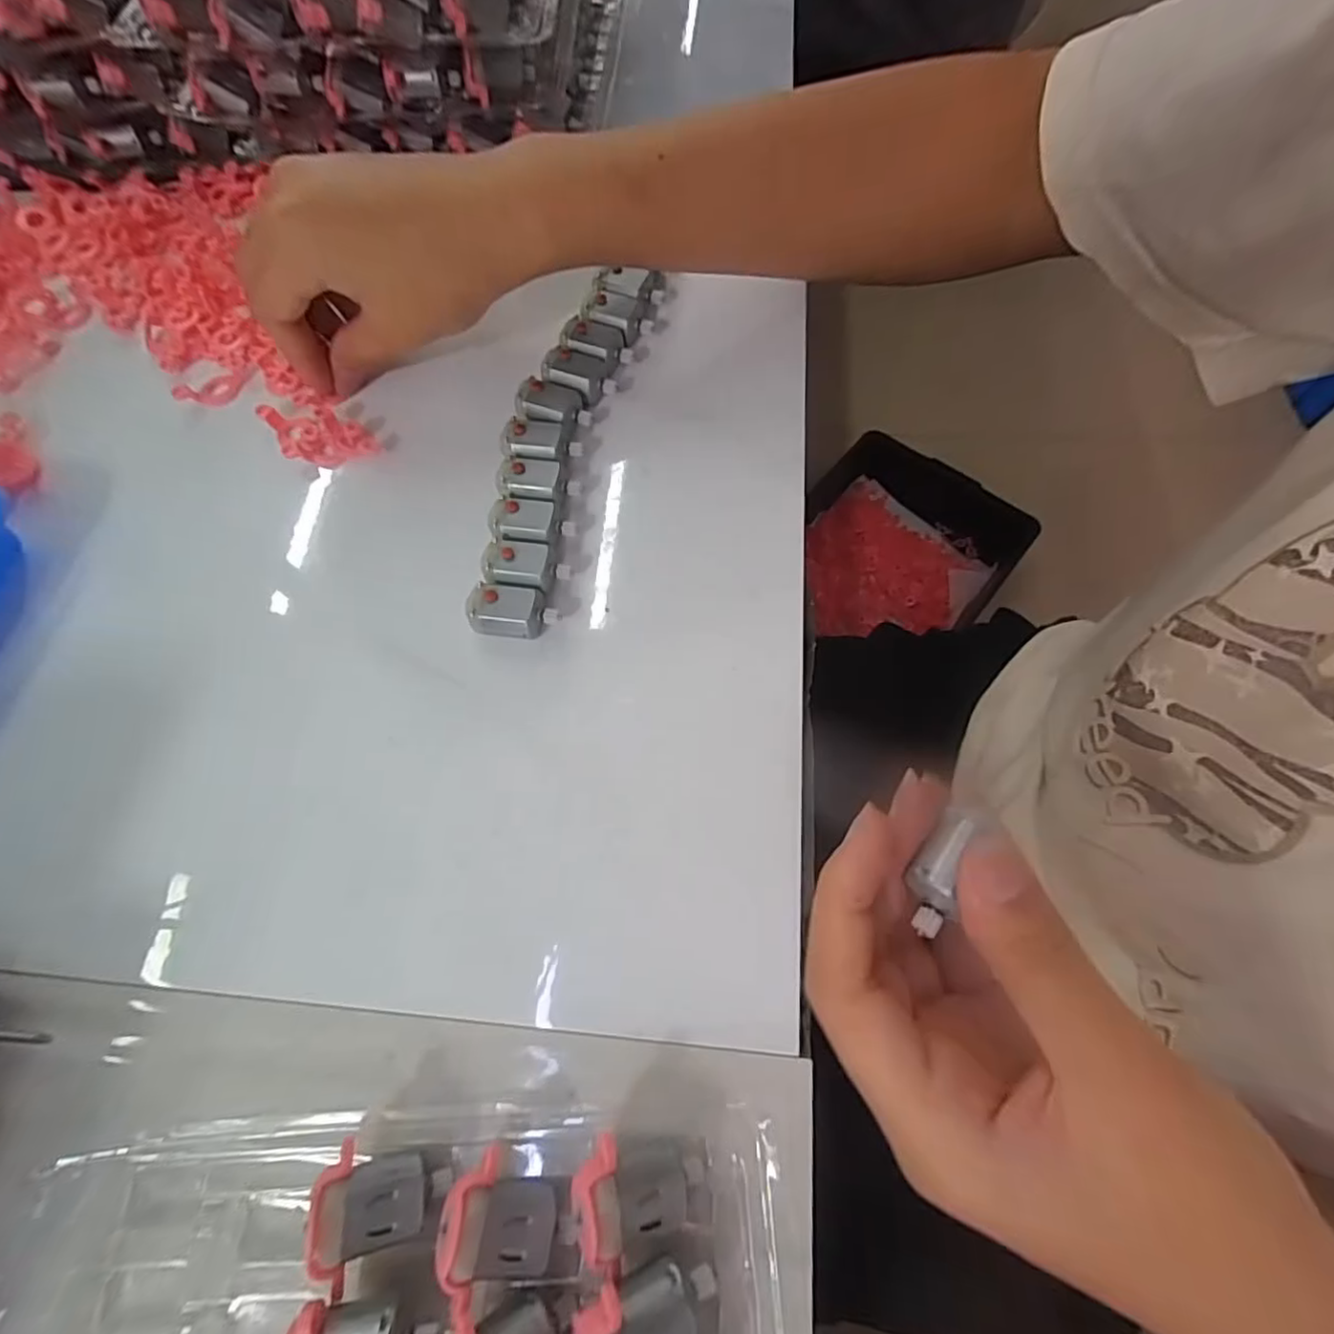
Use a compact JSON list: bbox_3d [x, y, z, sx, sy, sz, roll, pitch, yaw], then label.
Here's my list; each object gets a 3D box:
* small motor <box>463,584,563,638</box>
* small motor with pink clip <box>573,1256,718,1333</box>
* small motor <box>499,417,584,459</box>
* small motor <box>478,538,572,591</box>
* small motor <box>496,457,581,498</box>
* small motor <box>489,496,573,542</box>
[{"bbox_3d":[-0.058,-0.021,0.237,0.032,0.016,0.018,-2,68,2],"label":"small motor"},{"bbox_3d":[-0.005,0.160,0.151,0.036,0.013,0.022,6,62,-26],"label":"small motor with pink clip"},{"bbox_3d":[-0.053,-0.094,0.265,0.032,0.015,0.019,7,68,5],"label":"small motor"},{"bbox_3d":[-0.055,-0.038,0.244,0.032,0.016,0.018,6,68,5],"label":"small motor"},{"bbox_3d":[-0.053,-0.076,0.257,0.032,0.012,0.018,0,68,3],"label":"small motor"},{"bbox_3d":[-0.054,-0.058,0.250,0.032,0.012,0.020,0,68,3],"label":"small motor"}]

